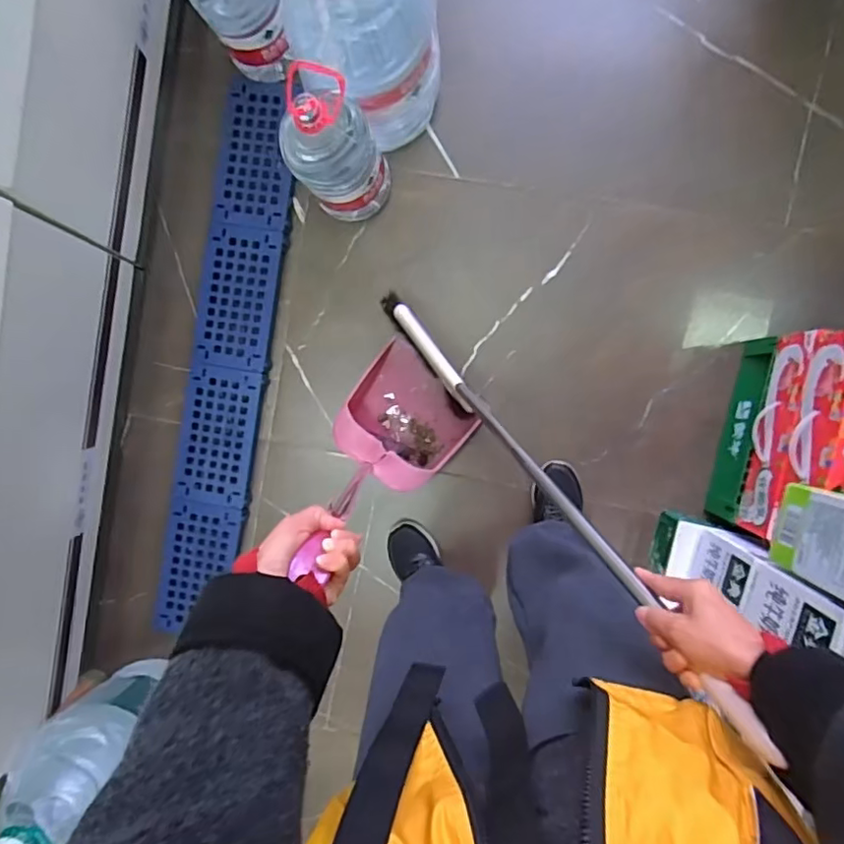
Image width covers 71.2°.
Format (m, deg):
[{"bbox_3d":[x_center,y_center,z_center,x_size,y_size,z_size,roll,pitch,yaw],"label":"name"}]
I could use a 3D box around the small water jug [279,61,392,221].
[{"bbox_3d":[-0.151,-0.463,1.030,0.136,0.314,0.146,0,93,4],"label":"small water jug"}]

